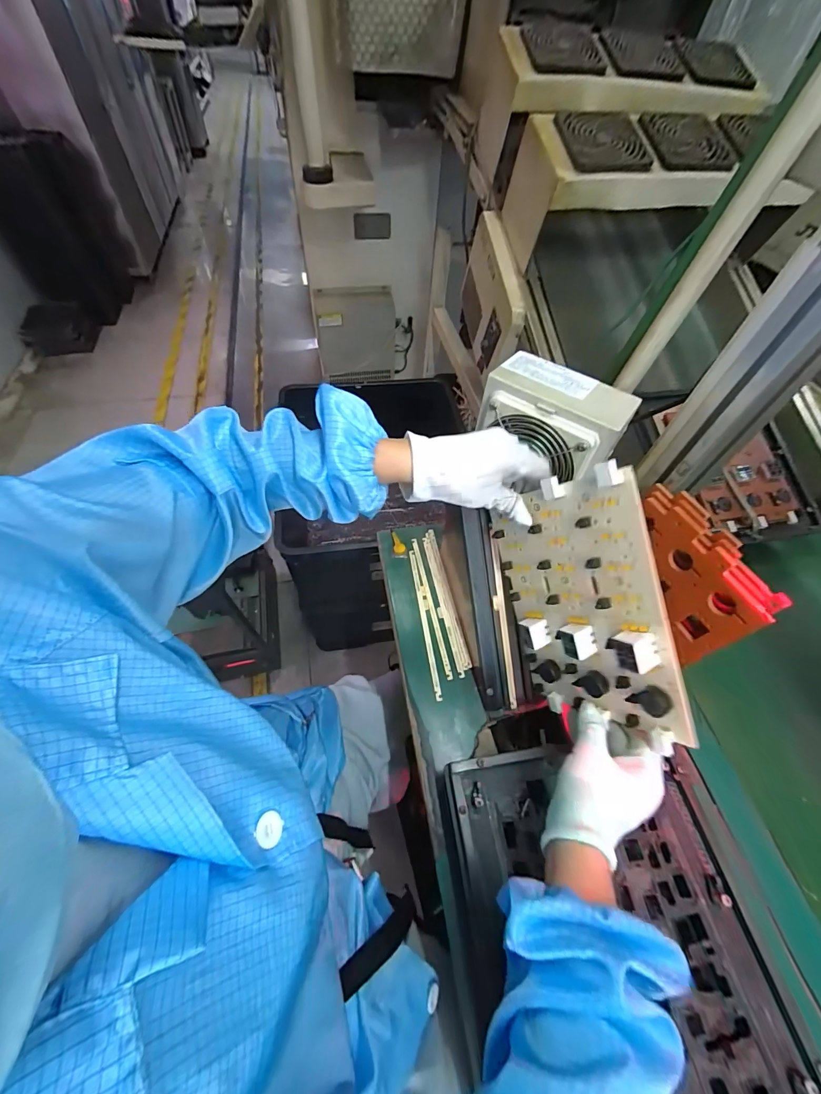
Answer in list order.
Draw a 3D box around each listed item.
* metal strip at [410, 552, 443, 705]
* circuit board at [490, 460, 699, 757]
[{"bbox_3d":[0.020,0.097,0.523,0.012,0.008,0.210,-6,56,-7],"label":"metal strip"},{"bbox_3d":[0.139,0.052,0.347,0.025,0.155,0.215,-17,94,-27],"label":"circuit board"}]

